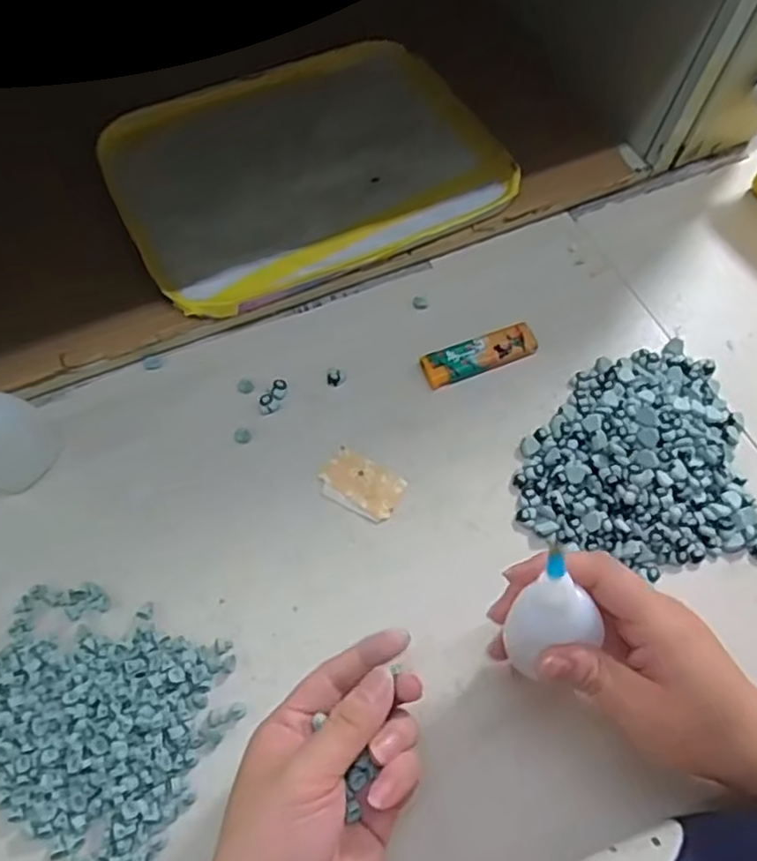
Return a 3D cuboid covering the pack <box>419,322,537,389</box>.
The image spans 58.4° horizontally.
[{"bbox_3d":[0.067,-0.050,0.450,0.078,0.010,0.024,-21,65,-12],"label":"pack"}]

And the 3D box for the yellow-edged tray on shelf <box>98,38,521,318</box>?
[{"bbox_3d":[-0.051,-0.199,0.498,0.270,0.011,0.201,-24,70,-16],"label":"yellow-edged tray on shelf"}]

